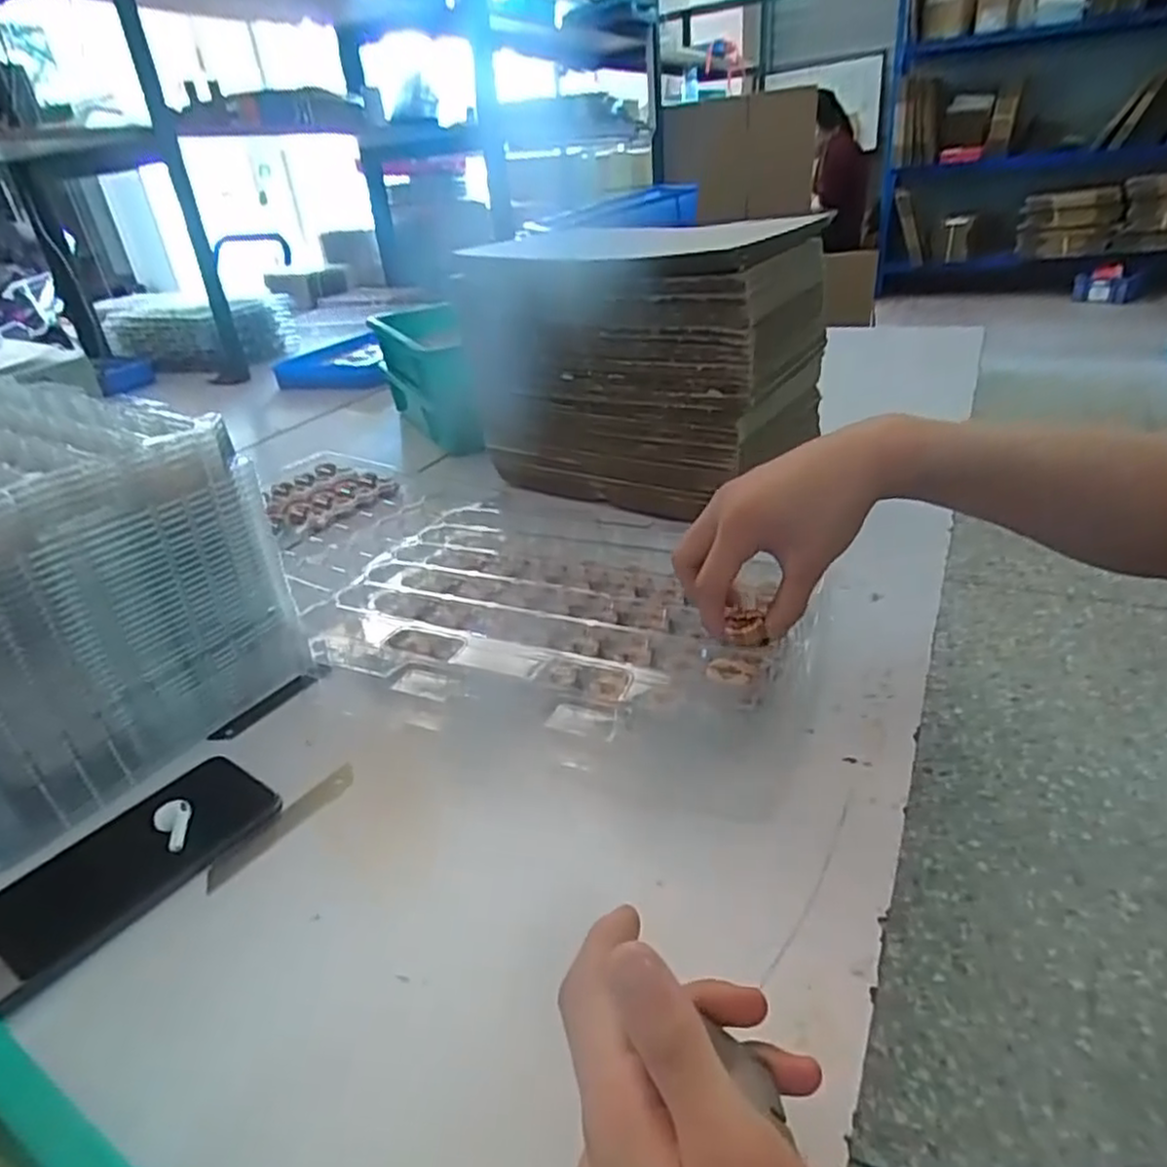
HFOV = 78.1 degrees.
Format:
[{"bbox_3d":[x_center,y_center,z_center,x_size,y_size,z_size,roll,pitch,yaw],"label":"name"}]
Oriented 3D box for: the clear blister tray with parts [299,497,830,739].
[{"bbox_3d":[-0.010,0.017,0.537,0.335,0.045,0.225,11,30,23],"label":"clear blister tray with parts"}]

